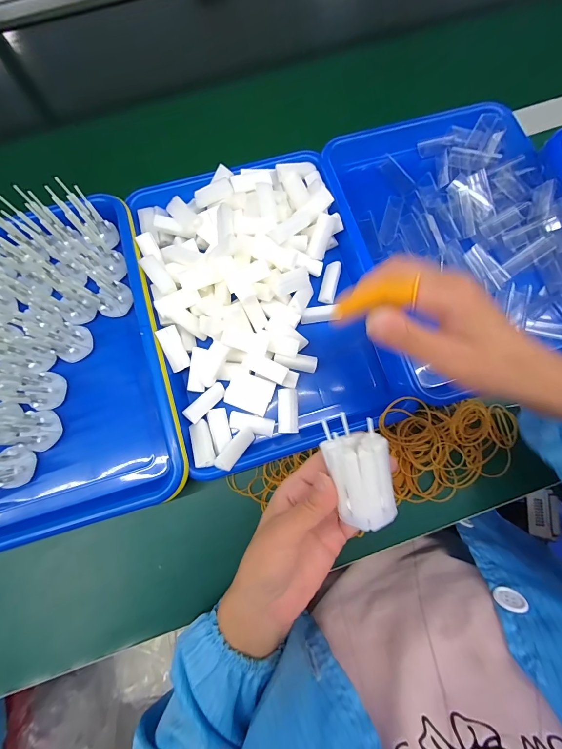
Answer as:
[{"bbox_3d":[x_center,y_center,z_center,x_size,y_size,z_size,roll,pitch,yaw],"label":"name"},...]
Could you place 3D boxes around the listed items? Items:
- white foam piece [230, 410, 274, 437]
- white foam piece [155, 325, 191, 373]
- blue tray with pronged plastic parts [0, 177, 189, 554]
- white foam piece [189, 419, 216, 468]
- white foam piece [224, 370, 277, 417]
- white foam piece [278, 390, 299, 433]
[{"bbox_3d":[-0.029,0.050,0.318,0.045,0.009,0.018,14,78,4],"label":"white foam piece"},{"bbox_3d":[-0.109,-0.026,0.320,0.019,0.010,0.045,-21,100,-4],"label":"white foam piece"},{"bbox_3d":[-0.243,-0.019,0.302,0.240,0.068,0.337,-16,78,-3],"label":"blue tray with pronged plastic parts"},{"bbox_3d":[-0.076,0.067,0.302,0.019,0.009,0.046,-18,58,-3],"label":"white foam piece"},{"bbox_3d":[-0.032,0.019,0.326,0.045,0.011,0.037,21,79,5],"label":"white foam piece"},{"bbox_3d":[0.007,0.038,0.324,0.021,0.009,0.045,-2,77,0],"label":"white foam piece"}]

